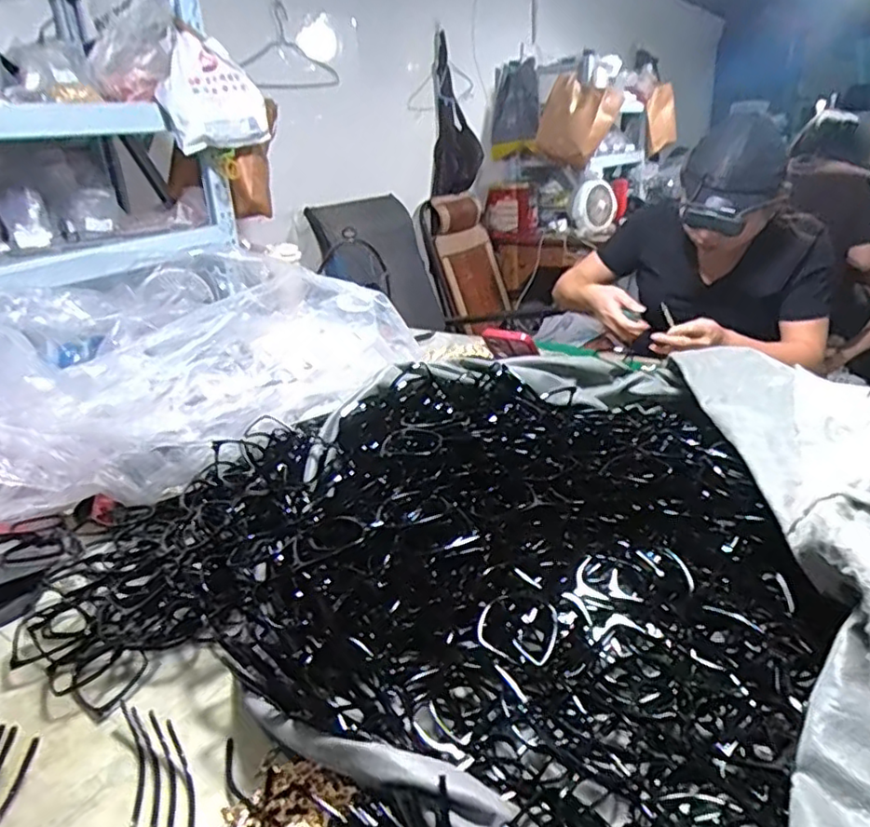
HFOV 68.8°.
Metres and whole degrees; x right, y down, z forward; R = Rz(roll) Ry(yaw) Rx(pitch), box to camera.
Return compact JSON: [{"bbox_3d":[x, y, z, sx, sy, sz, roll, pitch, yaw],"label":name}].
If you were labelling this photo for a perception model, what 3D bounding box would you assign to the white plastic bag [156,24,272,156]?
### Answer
[{"bbox_3d":[-0.429,-0.611,1.240,0.196,0.207,0.106,-10,24,-15],"label":"white plastic bag"}]

